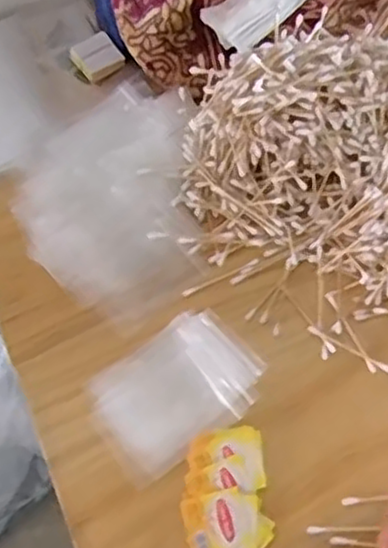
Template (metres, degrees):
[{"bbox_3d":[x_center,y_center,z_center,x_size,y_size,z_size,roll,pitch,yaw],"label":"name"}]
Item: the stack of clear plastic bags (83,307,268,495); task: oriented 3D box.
[{"bbox_3d":[-0.013,0.090,0.557,0.130,0.022,0.092,-37,65,-16],"label":"stack of clear plastic bags"}]

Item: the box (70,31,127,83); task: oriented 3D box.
[{"bbox_3d":[-0.100,-0.224,0.748,0.044,0.019,0.047,-34,75,-3],"label":"box"}]

